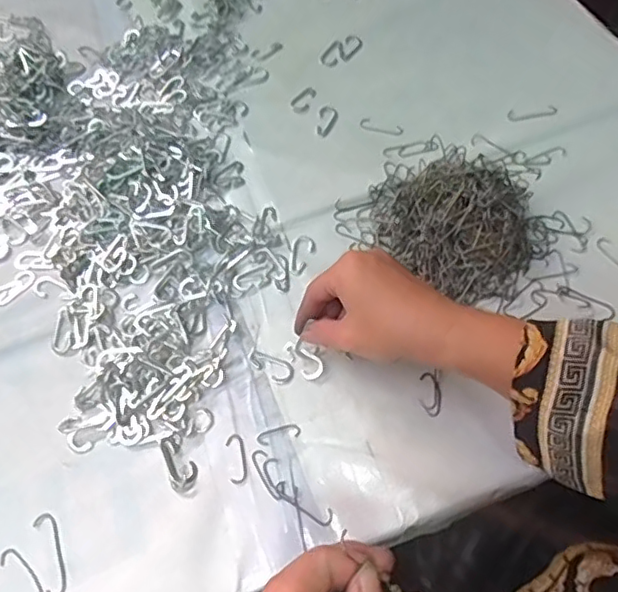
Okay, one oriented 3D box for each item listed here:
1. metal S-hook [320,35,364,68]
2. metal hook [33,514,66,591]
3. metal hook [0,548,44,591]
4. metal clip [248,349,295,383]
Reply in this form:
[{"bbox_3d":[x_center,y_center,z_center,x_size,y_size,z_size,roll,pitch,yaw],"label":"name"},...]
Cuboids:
[{"bbox_3d":[0.034,-0.254,0.612,0.028,0.005,0.051,35,68,21],"label":"metal S-hook"},{"bbox_3d":[-0.169,0.169,0.386,0.014,0.004,0.053,-24,61,-9],"label":"metal hook"},{"bbox_3d":[-0.182,0.183,0.378,0.015,0.004,0.052,-38,64,-16],"label":"metal hook"},{"bbox_3d":[-0.028,0.050,0.440,0.037,0.004,0.017,36,69,22],"label":"metal clip"}]

